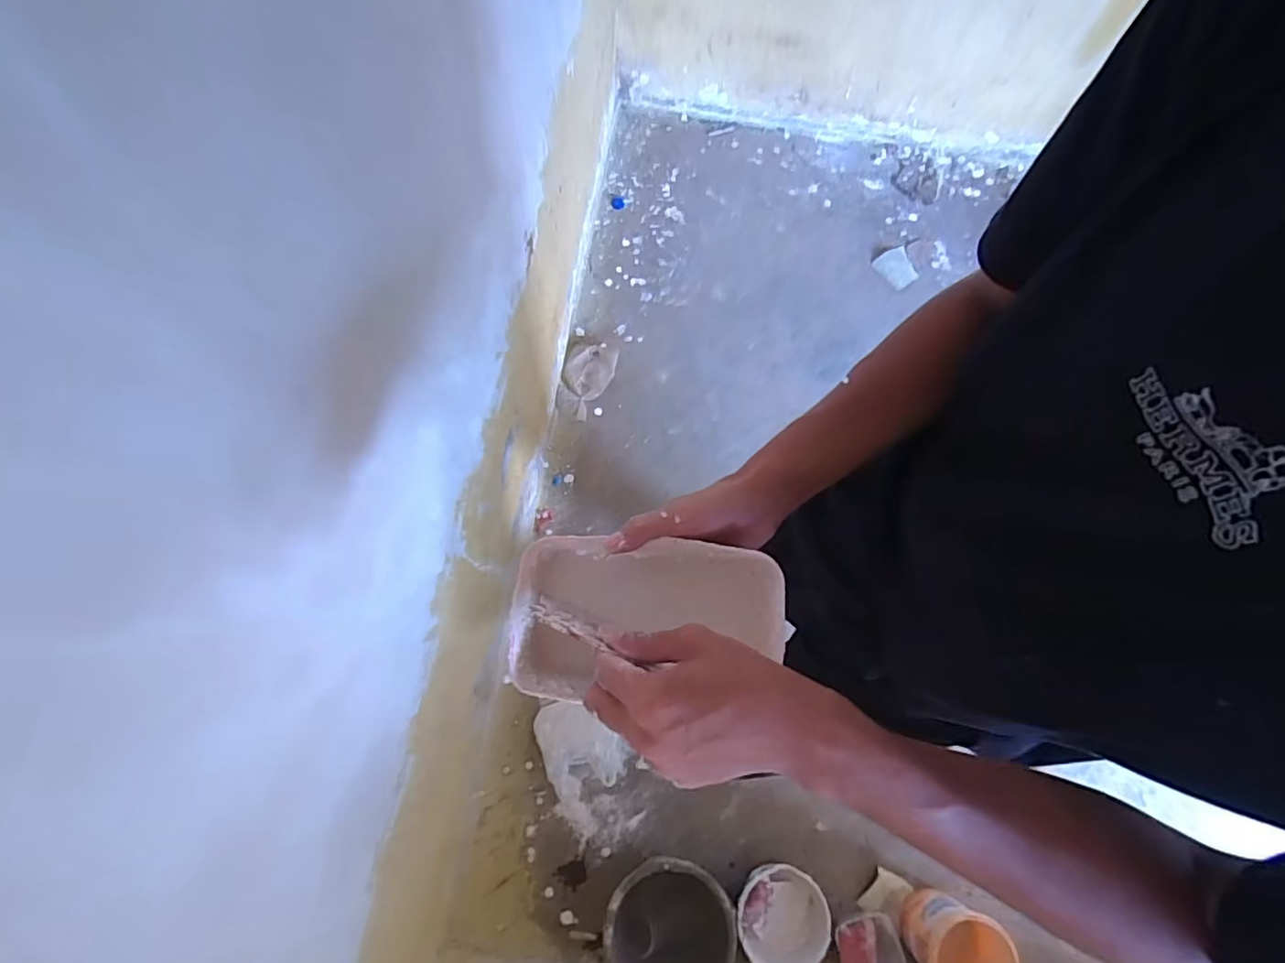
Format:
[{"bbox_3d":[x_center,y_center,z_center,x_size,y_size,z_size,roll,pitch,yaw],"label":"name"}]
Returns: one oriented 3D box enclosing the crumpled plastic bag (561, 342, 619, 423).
[{"bbox_3d":[-0.158,-0.287,1.581,0.129,0.020,0.229,25,74,-11],"label":"crumpled plastic bag"}]

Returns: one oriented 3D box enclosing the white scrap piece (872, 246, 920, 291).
[{"bbox_3d":[0.772,-0.647,1.718,0.110,0.018,0.118,-30,70,-16],"label":"white scrap piece"}]

